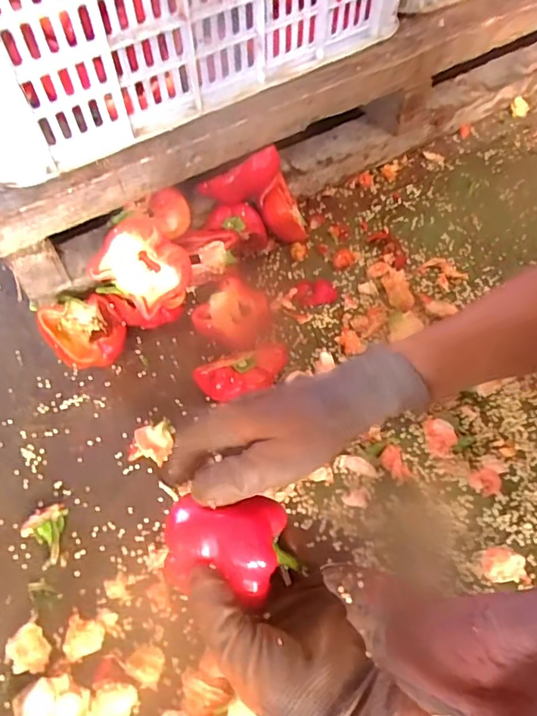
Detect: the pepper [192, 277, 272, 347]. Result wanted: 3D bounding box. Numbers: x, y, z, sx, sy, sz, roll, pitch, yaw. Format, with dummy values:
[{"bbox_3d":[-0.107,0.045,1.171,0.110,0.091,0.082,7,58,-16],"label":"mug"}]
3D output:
[{"bbox_3d":[-0.040,-0.046,0.579,0.079,0.043,0.074,24,62,15],"label":"pepper"}]

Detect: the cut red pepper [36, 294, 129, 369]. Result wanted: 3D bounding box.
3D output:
[{"bbox_3d":[-0.202,-0.030,0.560,0.080,0.075,0.098,-29,62,-15],"label":"cut red pepper"}]

